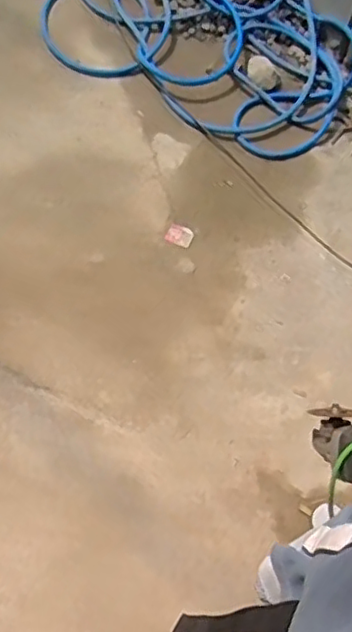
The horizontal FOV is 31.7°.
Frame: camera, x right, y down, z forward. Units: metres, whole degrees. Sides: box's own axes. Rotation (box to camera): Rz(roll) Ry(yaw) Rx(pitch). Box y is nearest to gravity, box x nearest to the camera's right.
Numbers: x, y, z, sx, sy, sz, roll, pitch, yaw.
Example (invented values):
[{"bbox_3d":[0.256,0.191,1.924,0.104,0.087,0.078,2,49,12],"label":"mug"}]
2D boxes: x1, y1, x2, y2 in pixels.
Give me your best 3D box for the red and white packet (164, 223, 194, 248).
[{"bbox_3d":[0.011,-0.222,1.697,0.070,0.010,0.056,21,69,9],"label":"red and white packet"}]

